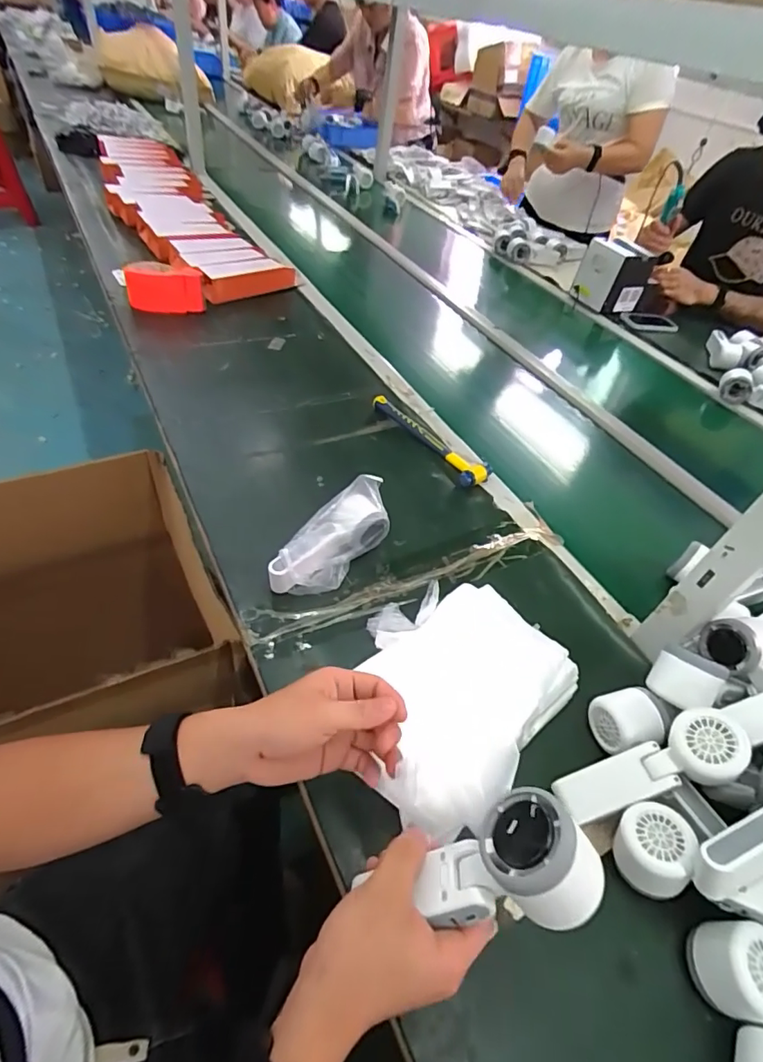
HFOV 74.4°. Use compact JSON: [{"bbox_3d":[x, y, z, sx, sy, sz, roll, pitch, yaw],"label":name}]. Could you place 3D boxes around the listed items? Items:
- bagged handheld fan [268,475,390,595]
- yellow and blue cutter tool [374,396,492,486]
[{"bbox_3d":[-0.059,0.012,0.606,0.057,0.091,0.164,34,51,21],"label":"bagged handheld fan"},{"bbox_3d":[0.071,-0.152,0.818,0.051,0.022,0.241,-30,59,-32],"label":"yellow and blue cutter tool"}]

